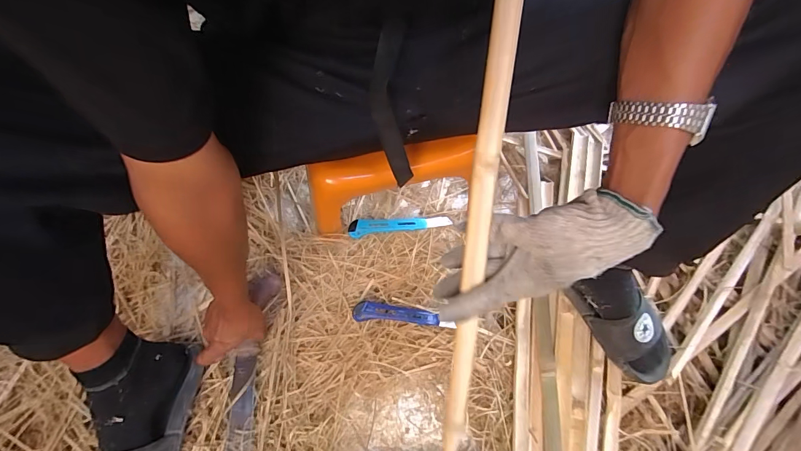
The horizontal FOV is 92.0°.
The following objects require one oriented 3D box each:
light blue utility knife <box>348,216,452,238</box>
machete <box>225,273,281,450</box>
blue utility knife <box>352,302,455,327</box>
[{"bbox_3d":[0.001,-0.002,0.700,0.188,0.011,0.030,-5,70,-15],"label":"light blue utility knife"},{"bbox_3d":[-0.231,0.264,0.577,0.046,0.032,0.412,-1,62,-1],"label":"machete"},{"bbox_3d":[0.007,0.146,0.640,0.165,0.028,0.031,3,71,1],"label":"blue utility knife"}]

